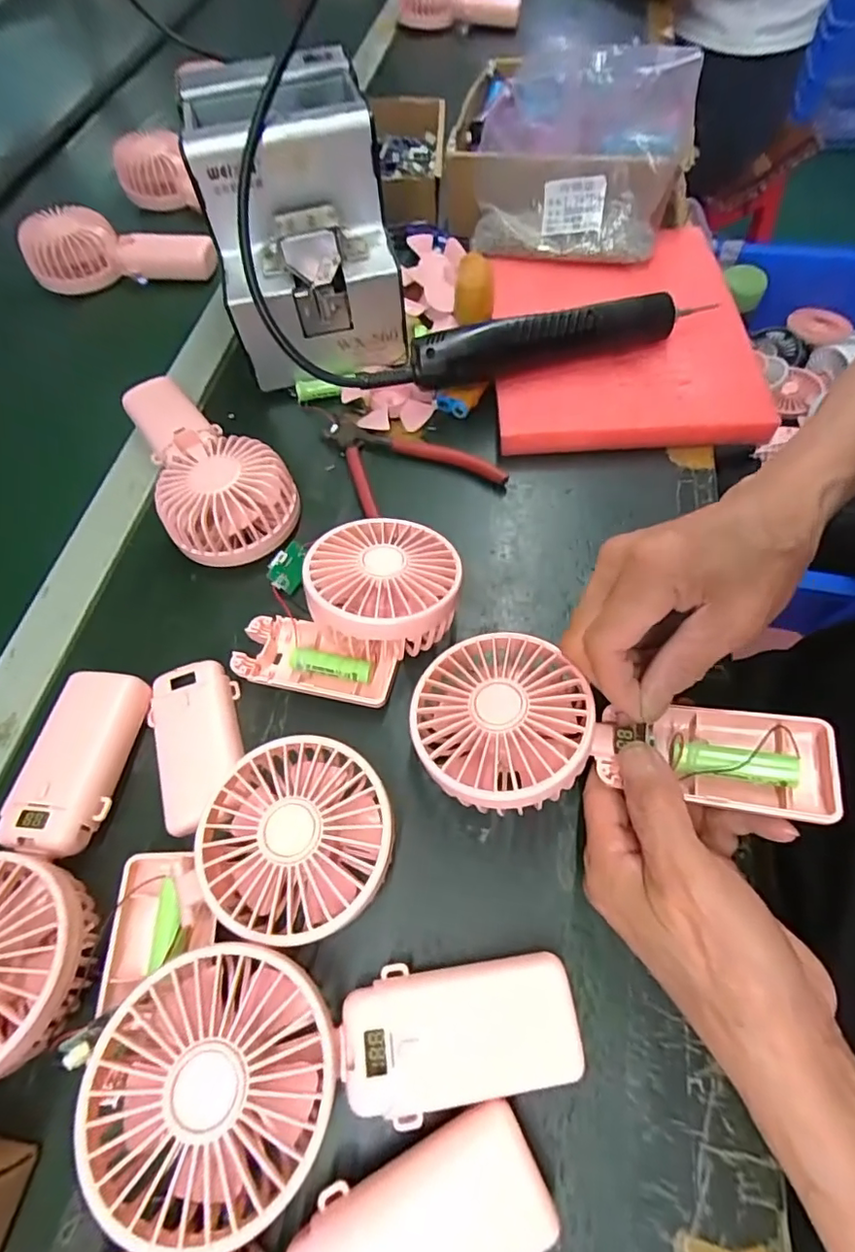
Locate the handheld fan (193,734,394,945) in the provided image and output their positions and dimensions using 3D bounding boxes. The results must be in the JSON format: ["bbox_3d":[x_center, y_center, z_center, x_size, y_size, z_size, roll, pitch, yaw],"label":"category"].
[{"bbox_3d":[-0.060,0.101,0.265,0.085,0.045,0.085,-11,62,-2],"label":"handheld fan"}]

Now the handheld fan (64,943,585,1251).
[{"bbox_3d":[-0.030,0.174,0.216,0.181,0.056,0.086,-3,62,2],"label":"handheld fan"}]

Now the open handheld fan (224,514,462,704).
[{"bbox_3d":[-0.043,-0.019,0.322,0.124,0.055,0.122,11,64,9],"label":"open handheld fan"}]

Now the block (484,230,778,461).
[{"bbox_3d":[0.149,-0.230,0.435,0.191,0.030,0.216,-2,62,2],"label":"block"}]

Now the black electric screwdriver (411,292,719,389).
[{"bbox_3d":[0.100,-0.221,0.411,0.226,0.033,0.025,-14,61,-2],"label":"black electric screwdriver"}]

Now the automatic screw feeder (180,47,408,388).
[{"bbox_3d":[-0.097,-0.303,0.419,0.124,0.151,0.155,-13,62,-3],"label":"automatic screw feeder"}]

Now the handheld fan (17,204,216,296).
[{"bbox_3d":[-0.311,-0.380,0.542,0.167,0.058,0.071,-2,62,4],"label":"handheld fan"}]

